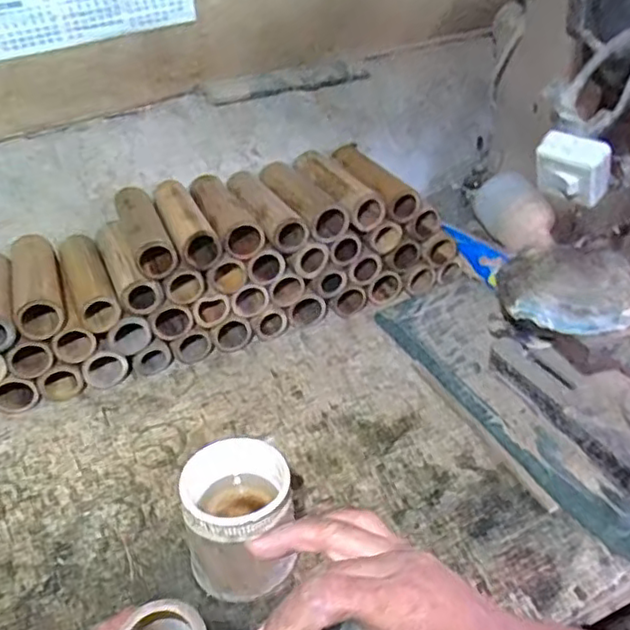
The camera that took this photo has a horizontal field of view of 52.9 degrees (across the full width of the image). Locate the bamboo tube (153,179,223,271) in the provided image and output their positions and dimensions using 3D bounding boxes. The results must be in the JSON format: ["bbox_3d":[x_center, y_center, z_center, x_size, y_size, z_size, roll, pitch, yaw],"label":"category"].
[{"bbox_3d":[-0.177,-0.128,0.851,0.053,0.052,0.173,-18,40,-16],"label":"bamboo tube"}]

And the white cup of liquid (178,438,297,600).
[{"bbox_3d":[-0.070,0.192,0.590,0.099,0.121,0.090,-3,38,2],"label":"white cup of liquid"}]

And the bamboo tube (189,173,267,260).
[{"bbox_3d":[-0.128,-0.139,0.871,0.061,0.048,0.176,-20,41,-19],"label":"bamboo tube"}]

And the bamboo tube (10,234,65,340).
[{"bbox_3d":[-0.358,-0.043,0.819,0.056,0.052,0.179,-17,40,-15],"label":"bamboo tube"}]

